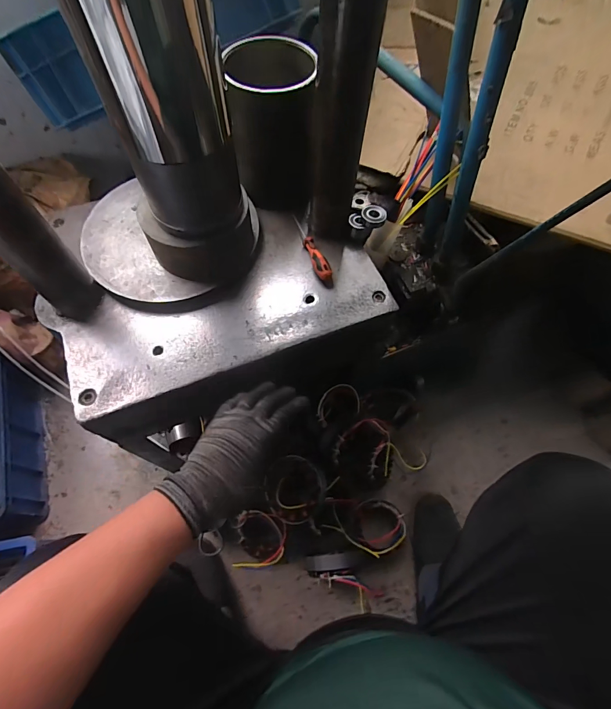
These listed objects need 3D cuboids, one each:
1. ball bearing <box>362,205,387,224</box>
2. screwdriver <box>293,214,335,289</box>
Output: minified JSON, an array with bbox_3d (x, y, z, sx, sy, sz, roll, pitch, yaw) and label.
[{"bbox_3d":[0.109,-0.225,0.575,0.038,0.005,0.033,-8,77,7],"label":"ball bearing"},{"bbox_3d":[0.008,-0.172,0.576,0.021,0.024,0.155,-20,67,-11],"label":"screwdriver"}]

